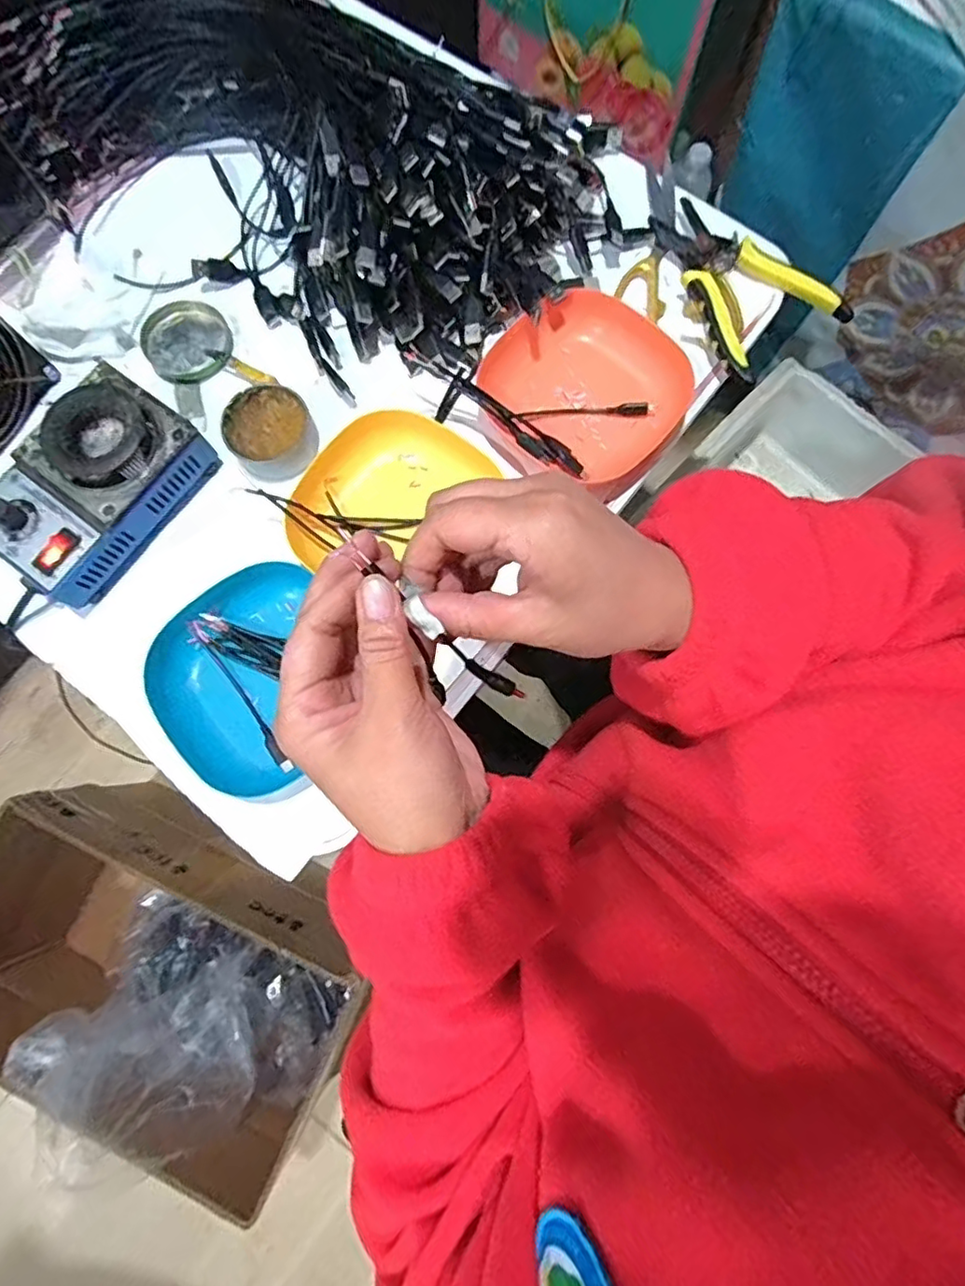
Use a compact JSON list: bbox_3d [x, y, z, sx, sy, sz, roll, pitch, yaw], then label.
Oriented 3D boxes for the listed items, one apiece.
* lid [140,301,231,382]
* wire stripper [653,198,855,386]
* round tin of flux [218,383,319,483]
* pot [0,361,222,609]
[{"bbox_3d":[-0.236,-0.242,0.481,0.065,0.007,0.070,0,80,0],"label":"lid"},{"bbox_3d":[0.202,-0.288,0.473,0.116,0.023,0.151,-32,81,-5],"label":"wire stripper"},{"bbox_3d":[-0.158,-0.158,0.454,0.063,0.024,0.063,0,80,0],"label":"round tin of flux"},{"bbox_3d":[-0.277,-0.112,0.428,0.095,0.058,0.152,36,82,6],"label":"pot"}]

